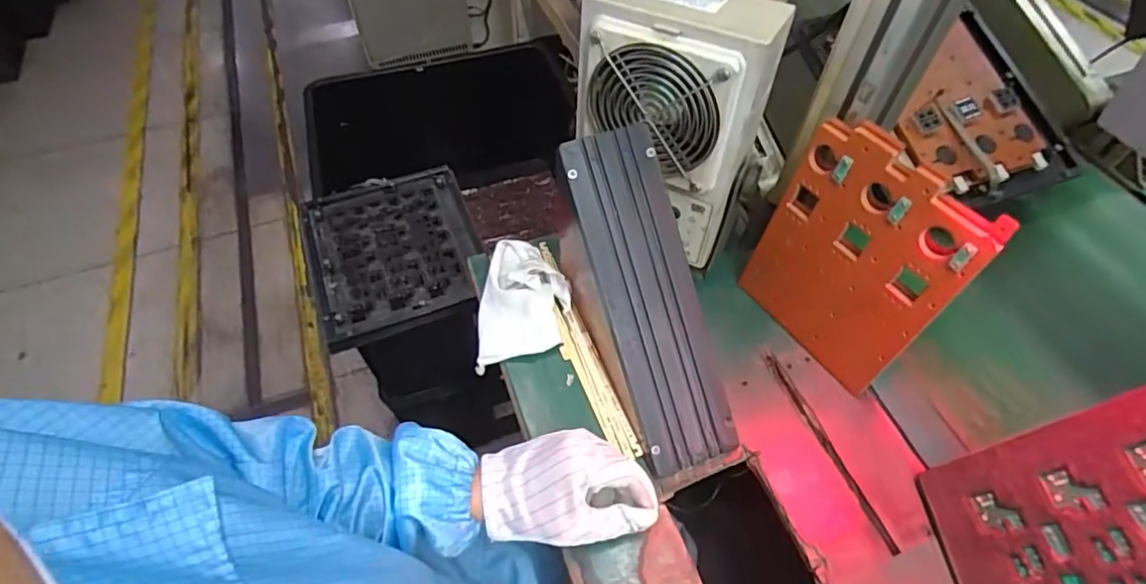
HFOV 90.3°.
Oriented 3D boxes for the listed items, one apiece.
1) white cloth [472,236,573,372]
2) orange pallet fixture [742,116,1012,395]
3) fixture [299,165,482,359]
[{"bbox_3d":[-0.049,0.003,0.552,0.090,0.058,0.120,-2,53,-1],"label":"white cloth"},{"bbox_3d":[0.226,-0.024,0.469,0.012,0.190,0.151,-21,53,-27],"label":"orange pallet fixture"},{"bbox_3d":[-0.258,-0.065,0.832,0.235,0.019,0.283,-20,56,-14],"label":"fixture"}]

